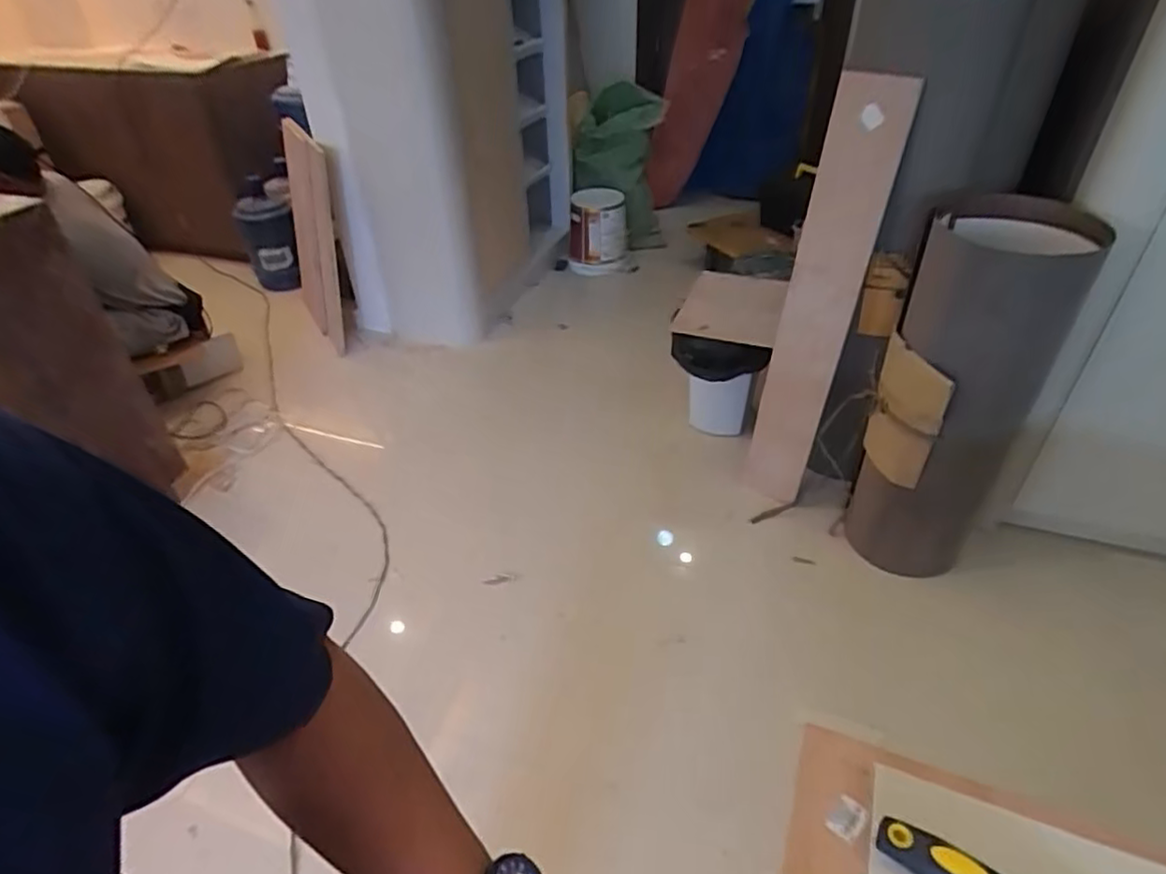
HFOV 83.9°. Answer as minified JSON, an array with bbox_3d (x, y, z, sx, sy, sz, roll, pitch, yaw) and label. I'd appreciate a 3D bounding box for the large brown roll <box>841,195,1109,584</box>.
[{"bbox_3d":[0.836,-0.078,1.471,0.309,0.815,0.280,22,44,28],"label":"large brown roll"}]

